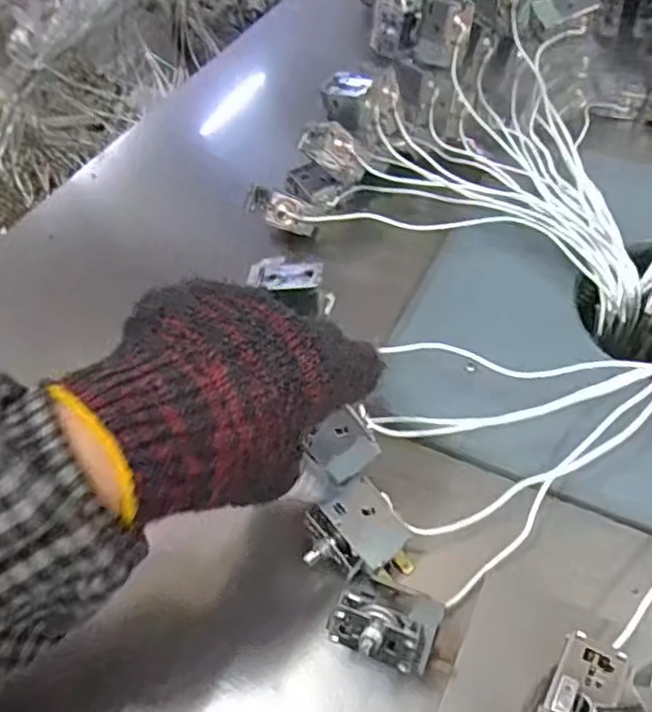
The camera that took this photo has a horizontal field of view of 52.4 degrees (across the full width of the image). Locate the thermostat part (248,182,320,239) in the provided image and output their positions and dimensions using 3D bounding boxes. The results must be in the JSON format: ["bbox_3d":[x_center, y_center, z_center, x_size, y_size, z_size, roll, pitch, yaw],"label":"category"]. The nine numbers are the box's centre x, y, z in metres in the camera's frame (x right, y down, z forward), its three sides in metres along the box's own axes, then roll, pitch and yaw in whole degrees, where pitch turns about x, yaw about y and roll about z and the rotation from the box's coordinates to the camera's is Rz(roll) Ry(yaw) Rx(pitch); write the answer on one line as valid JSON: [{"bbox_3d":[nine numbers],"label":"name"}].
[{"bbox_3d":[-0.031,-0.108,0.492,0.060,0.022,0.014,22,44,-27],"label":"thermostat part"}]

